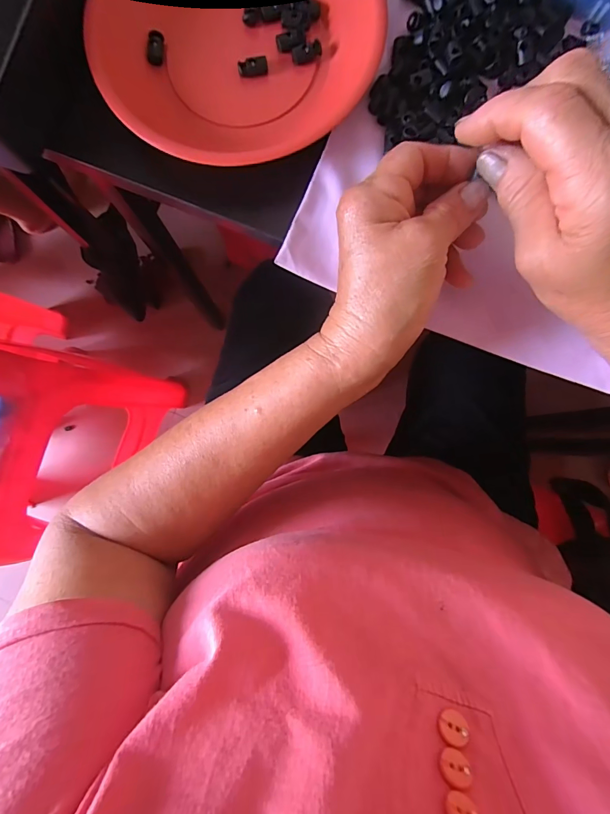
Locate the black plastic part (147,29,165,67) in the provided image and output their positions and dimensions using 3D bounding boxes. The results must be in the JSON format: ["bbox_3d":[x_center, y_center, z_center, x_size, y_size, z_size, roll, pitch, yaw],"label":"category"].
[{"bbox_3d":[-0.106,-0.256,0.273,0.011,0.005,0.025,3,85,2],"label":"black plastic part"}]

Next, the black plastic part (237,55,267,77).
[{"bbox_3d":[-0.036,-0.237,0.268,0.020,0.008,0.008,-11,85,0],"label":"black plastic part"}]

